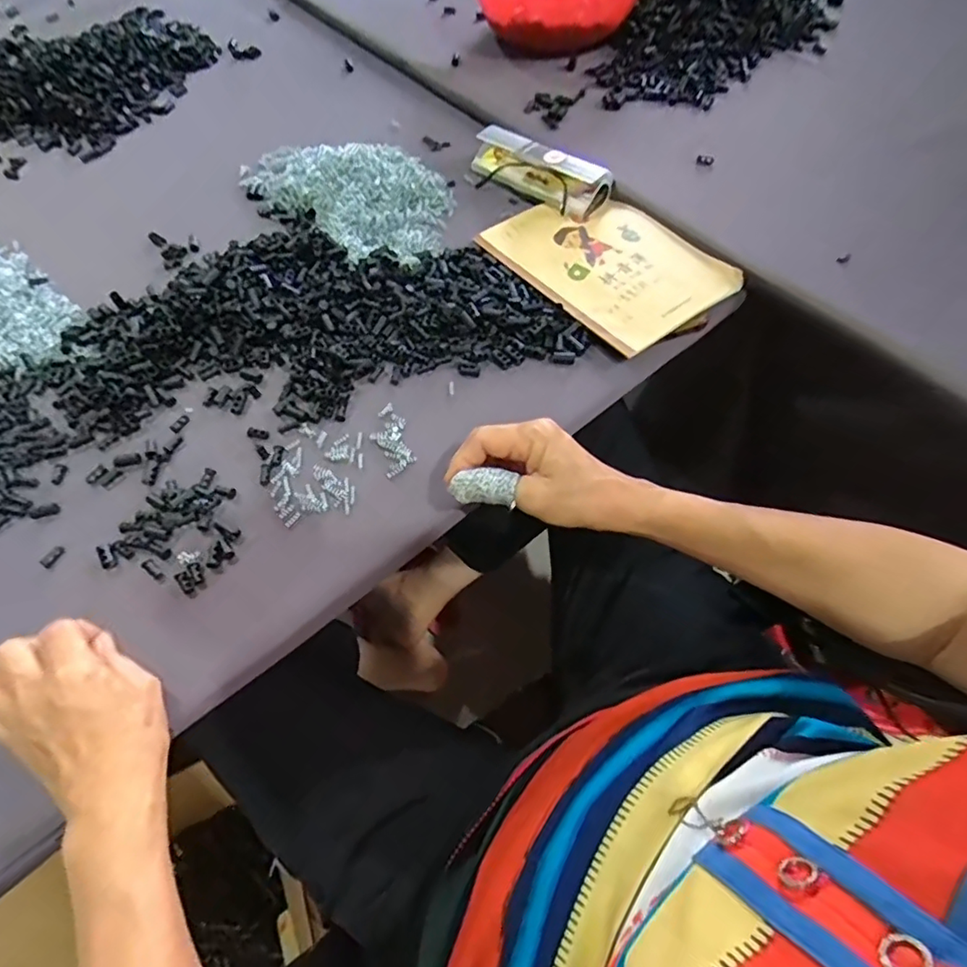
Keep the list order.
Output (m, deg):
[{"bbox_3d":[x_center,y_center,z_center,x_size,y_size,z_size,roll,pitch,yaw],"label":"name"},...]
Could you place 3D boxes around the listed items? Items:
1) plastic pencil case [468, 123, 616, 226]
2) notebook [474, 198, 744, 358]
[{"bbox_3d":[0.051,-0.318,0.577,0.156,0.034,0.046,37,69,23],"label":"plastic pencil case"},{"bbox_3d":[0.112,-0.207,0.527,0.142,0.006,0.198,-36,64,-16],"label":"notebook"}]

